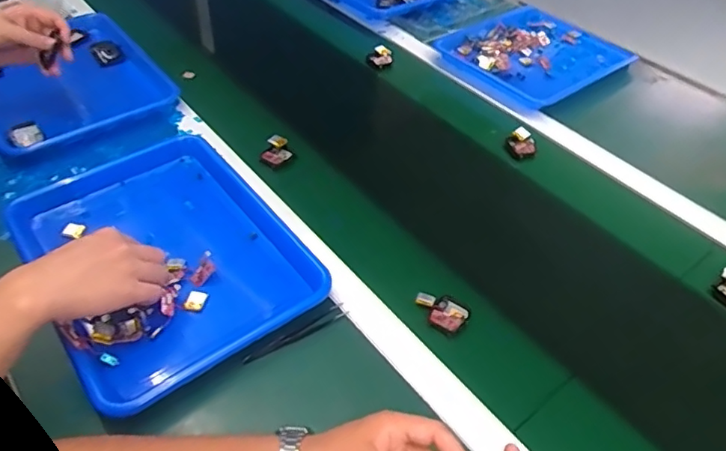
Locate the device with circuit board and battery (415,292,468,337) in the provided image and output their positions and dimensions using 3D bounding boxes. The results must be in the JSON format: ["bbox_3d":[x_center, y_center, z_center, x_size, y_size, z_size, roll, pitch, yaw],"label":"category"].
[{"bbox_3d":[0.085,0.090,0.605,0.058,0.008,0.042,33,53,26],"label":"device with circuit board and battery"}]

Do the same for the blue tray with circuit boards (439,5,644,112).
[{"bbox_3d":[0.318,-0.315,1.007,0.297,0.032,0.256,-28,53,-26],"label":"blue tray with circuit boards"}]

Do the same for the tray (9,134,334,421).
[{"bbox_3d":[-0.222,0.029,0.629,0.251,0.039,0.334,-29,53,-27],"label":"tray"}]

